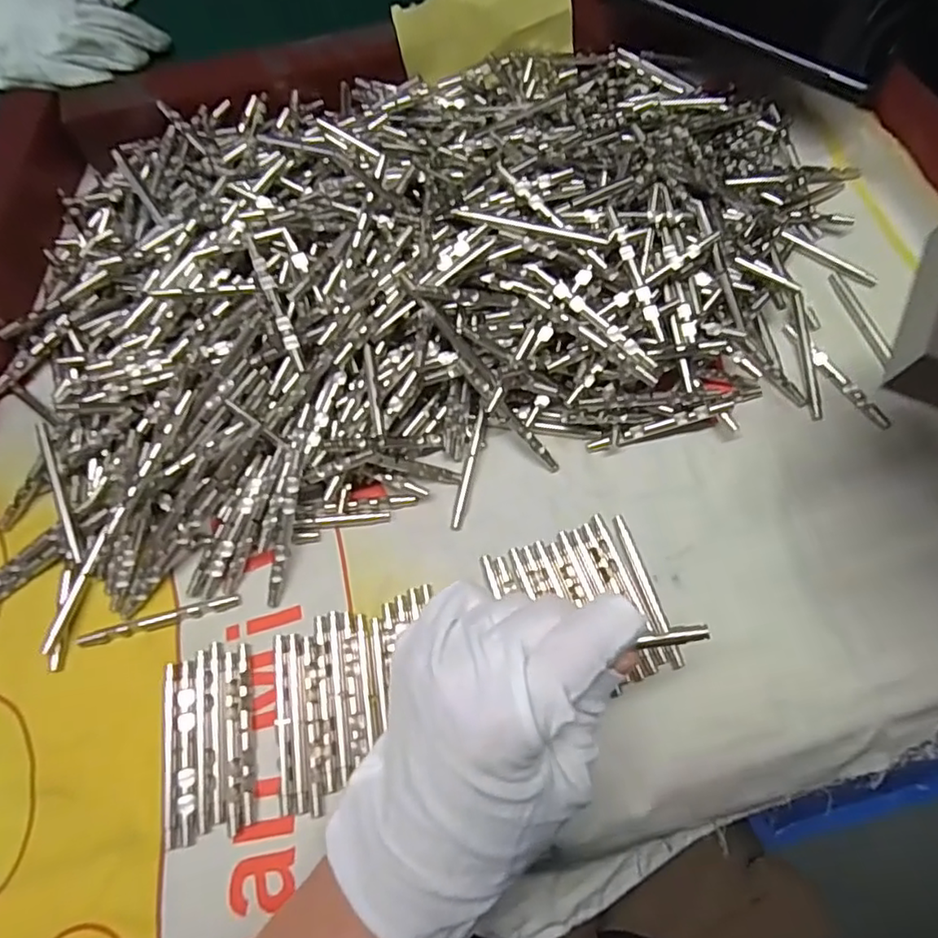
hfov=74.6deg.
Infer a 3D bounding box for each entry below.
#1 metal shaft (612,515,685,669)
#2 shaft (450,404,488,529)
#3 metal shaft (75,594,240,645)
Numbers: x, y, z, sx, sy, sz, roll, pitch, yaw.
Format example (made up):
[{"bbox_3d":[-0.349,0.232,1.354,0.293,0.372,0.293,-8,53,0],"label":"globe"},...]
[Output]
[{"bbox_3d":[0.078,0.052,0.270,0.008,0.004,0.069,-15,72,-7],"label":"metal shaft"},{"bbox_3d":[0.000,-0.001,0.290,0.005,0.006,0.059,13,71,3],"label":"shaft"},{"bbox_3d":[-0.135,0.067,0.271,0.068,0.005,0.006,-14,72,-6],"label":"metal shaft"}]

